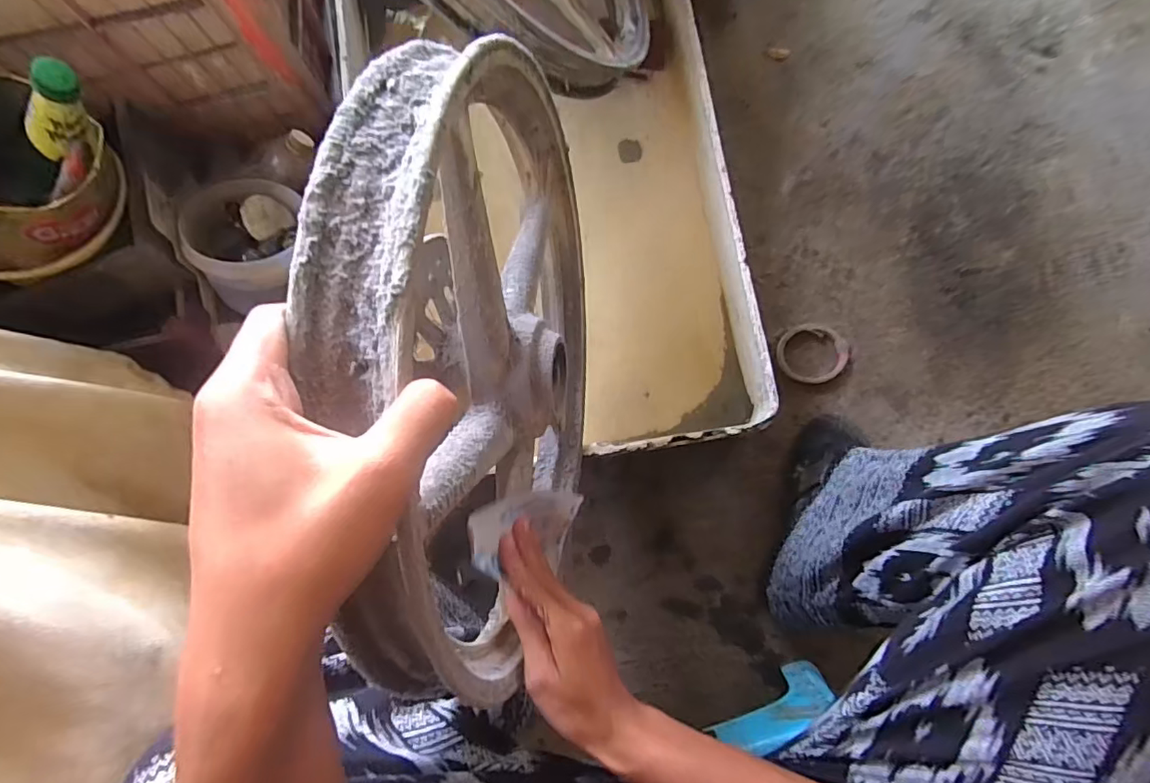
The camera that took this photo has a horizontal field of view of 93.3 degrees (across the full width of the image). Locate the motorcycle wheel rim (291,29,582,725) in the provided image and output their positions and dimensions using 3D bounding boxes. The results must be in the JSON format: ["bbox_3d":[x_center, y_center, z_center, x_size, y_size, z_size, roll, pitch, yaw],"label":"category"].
[{"bbox_3d":[-0.054,-0.014,0.425,0.112,0.430,0.420,3,82,1],"label":"motorcycle wheel rim"}]

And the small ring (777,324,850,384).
[{"bbox_3d":[0.326,-0.052,0.745,0.089,0.014,0.084,-1,80,3],"label":"small ring"}]

